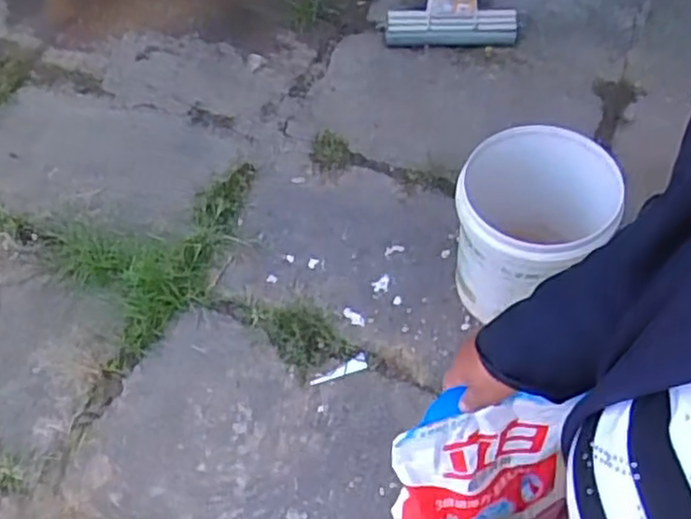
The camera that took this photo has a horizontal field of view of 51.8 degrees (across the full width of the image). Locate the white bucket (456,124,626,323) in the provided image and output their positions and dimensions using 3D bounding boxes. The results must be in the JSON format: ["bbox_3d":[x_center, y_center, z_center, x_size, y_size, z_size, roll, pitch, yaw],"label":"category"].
[{"bbox_3d":[0.369,-0.052,1.451,0.254,0.369,0.270,-1,58,2],"label":"white bucket"}]

